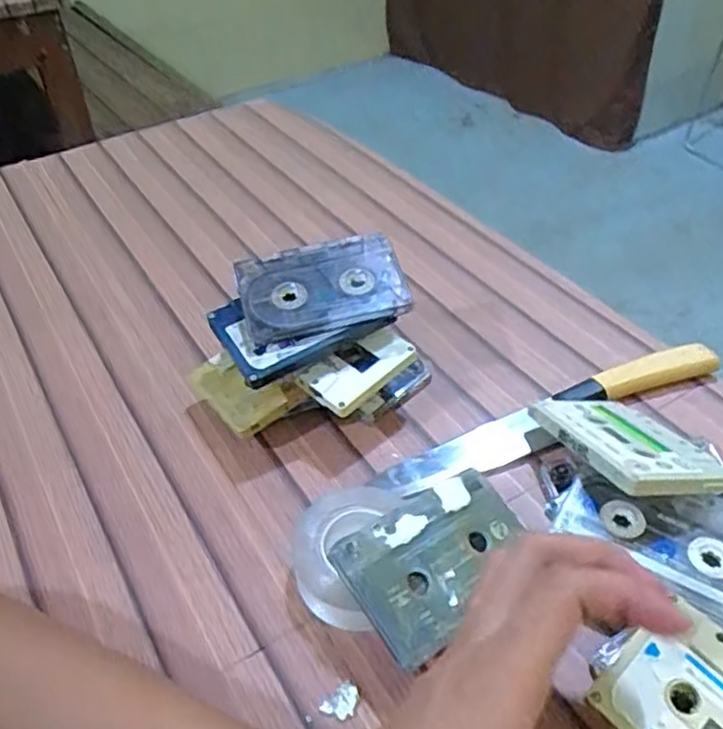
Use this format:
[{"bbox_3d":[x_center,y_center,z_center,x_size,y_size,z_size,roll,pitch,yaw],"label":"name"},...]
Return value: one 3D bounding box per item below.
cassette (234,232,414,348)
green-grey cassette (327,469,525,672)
[{"bbox_3d":[-0.024,-0.047,0.429,0.098,0.012,0.060,-15,62,-8],"label":"cassette"},{"bbox_3d":[0.039,0.092,0.341,0.097,0.008,0.060,-25,65,-35],"label":"green-grey cassette"}]

